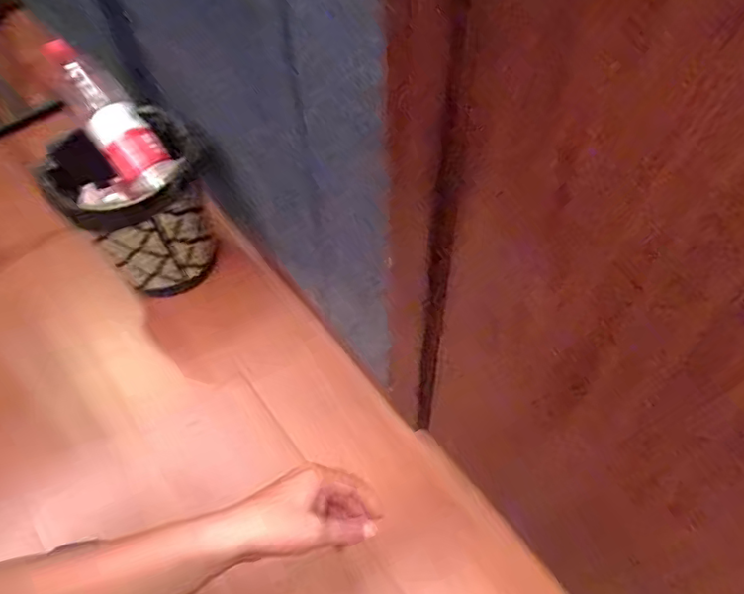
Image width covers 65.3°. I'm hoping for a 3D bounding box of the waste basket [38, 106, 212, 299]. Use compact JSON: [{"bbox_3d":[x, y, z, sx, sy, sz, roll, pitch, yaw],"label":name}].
[{"bbox_3d":[-0.412,-0.163,1.059,0.256,0.268,0.204,-25,58,-14],"label":"waste basket"}]

